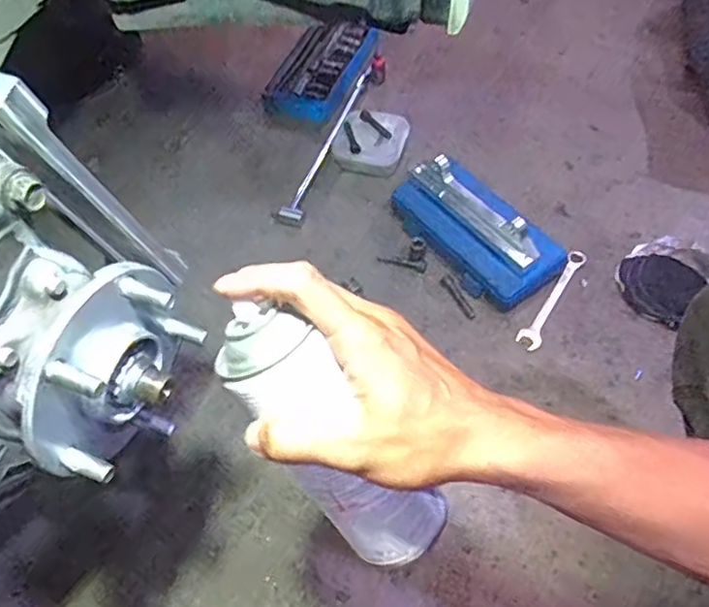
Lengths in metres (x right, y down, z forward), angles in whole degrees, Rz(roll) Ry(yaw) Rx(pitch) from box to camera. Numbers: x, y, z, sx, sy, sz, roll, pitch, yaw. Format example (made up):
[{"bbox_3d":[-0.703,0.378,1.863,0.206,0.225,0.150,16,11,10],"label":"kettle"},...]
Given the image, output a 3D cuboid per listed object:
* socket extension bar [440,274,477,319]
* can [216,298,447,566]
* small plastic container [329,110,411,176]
[{"bbox_3d":[0.153,-0.009,0.925,0.013,0.011,0.078,-26,60,-15],"label":"socket extension bar"},{"bbox_3d":[-0.008,0.075,0.338,0.055,0.170,0.052,-25,24,12],"label":"can"},{"bbox_3d":[0.029,-0.271,1.059,0.113,0.049,0.116,-1,57,1],"label":"small plastic container"}]

